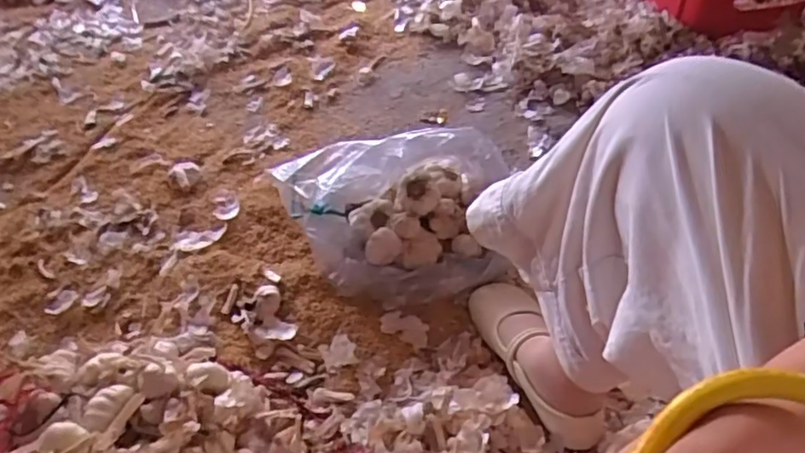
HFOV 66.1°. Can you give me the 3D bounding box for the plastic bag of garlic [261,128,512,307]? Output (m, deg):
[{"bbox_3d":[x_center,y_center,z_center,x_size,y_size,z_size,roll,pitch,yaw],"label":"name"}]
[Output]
[{"bbox_3d":[-0.031,-0.038,0.905,0.344,0.147,0.247,-2,49,4],"label":"plastic bag of garlic"}]

